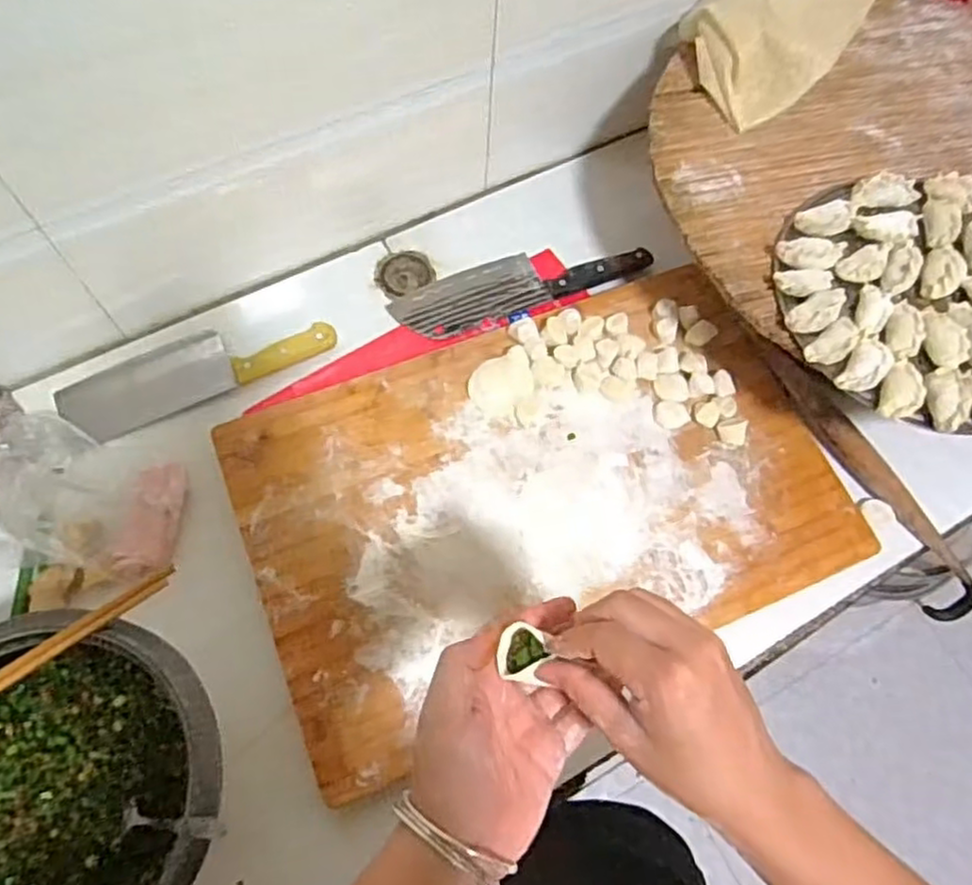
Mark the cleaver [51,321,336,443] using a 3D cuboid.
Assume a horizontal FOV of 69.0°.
[{"bbox_3d":[-0.303,-0.079,0.745,0.278,0.017,0.076,-26,70,-13],"label":"cleaver"}]

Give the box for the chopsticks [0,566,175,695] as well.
[{"bbox_3d":[-0.358,0.176,0.531,0.262,0.018,0.018,-34,72,-16],"label":"chopsticks"}]

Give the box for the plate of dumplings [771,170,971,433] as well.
[{"bbox_3d":[0.390,-0.131,0.623,0.259,0.027,0.248,1,67,-2],"label":"plate of dumplings"}]

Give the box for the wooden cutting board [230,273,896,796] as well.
[{"bbox_3d":[0.057,0.044,0.690,0.554,0.024,0.355,-21,69,-11],"label":"wooden cutting board"}]

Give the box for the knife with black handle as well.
[{"bbox_3d":[0.039,-0.186,0.807,0.289,0.023,0.078,-21,69,-11],"label":"knife with black handle"}]

